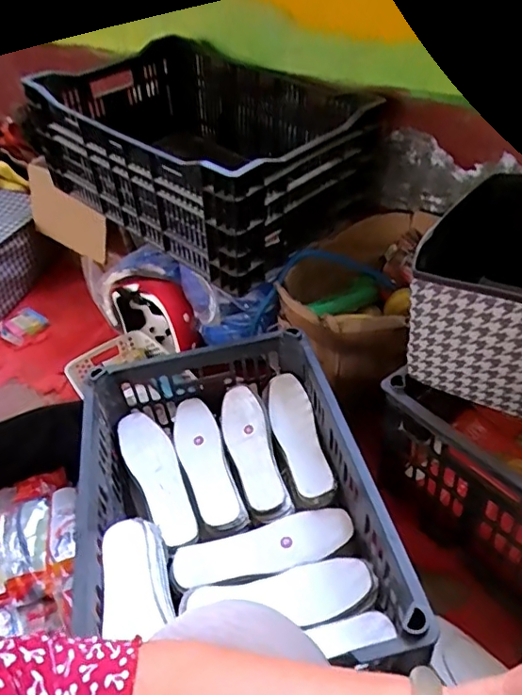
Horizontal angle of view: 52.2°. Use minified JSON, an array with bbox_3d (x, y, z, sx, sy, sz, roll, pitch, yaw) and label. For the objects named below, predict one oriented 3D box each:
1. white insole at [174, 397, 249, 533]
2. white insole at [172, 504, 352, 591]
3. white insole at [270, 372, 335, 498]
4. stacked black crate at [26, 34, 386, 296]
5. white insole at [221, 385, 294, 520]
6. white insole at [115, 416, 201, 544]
[{"bbox_3d":[-0.084,0.167,0.788,0.065,0.017,0.229,-16,44,-10],"label":"white insole"},{"bbox_3d":[0.004,0.260,0.690,0.229,0.008,0.070,-15,44,-8],"label":"white insole"},{"bbox_3d":[0.055,0.131,0.803,0.065,0.022,0.221,-26,43,10],"label":"white insole"},{"bbox_3d":[-0.107,-0.390,1.047,0.555,0.256,0.460,32,56,34],"label":"stacked black crate"},{"bbox_3d":[-0.015,0.148,0.785,0.062,0.031,0.212,-13,44,-7],"label":"white insole"},{"bbox_3d":[-0.151,0.184,0.785,0.070,0.017,0.232,-26,46,-19],"label":"white insole"}]

